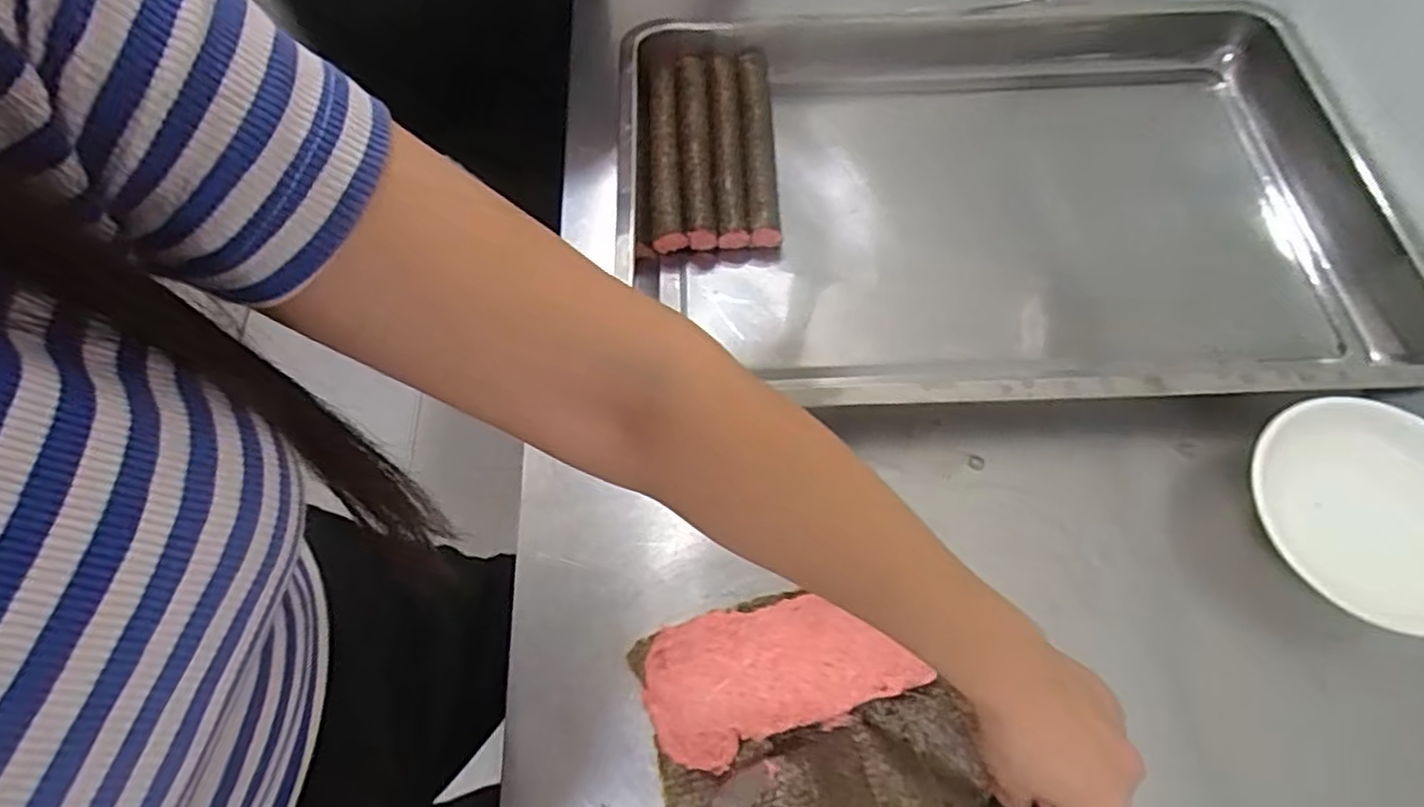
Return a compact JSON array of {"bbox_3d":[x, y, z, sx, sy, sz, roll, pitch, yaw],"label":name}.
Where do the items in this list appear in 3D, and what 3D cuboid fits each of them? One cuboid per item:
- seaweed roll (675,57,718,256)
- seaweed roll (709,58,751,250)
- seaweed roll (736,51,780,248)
[{"bbox_3d":[-0.015,-0.216,0.597,0.028,0.023,0.196,-3,64,-1],"label":"seaweed roll"},{"bbox_3d":[0.013,-0.216,0.600,0.024,0.027,0.189,-3,64,-1],"label":"seaweed roll"},{"bbox_3d":[0.039,-0.218,0.604,0.026,0.036,0.191,-2,64,-1],"label":"seaweed roll"}]

